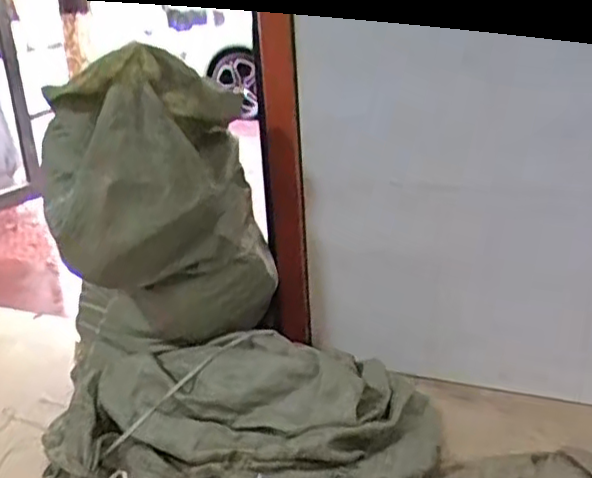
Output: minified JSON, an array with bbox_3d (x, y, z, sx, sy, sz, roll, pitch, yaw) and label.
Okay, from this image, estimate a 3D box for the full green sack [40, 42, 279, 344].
[{"bbox_3d":[-0.254,-0.050,1.298,0.306,0.582,0.369,1,20,10],"label":"full green sack"}]

